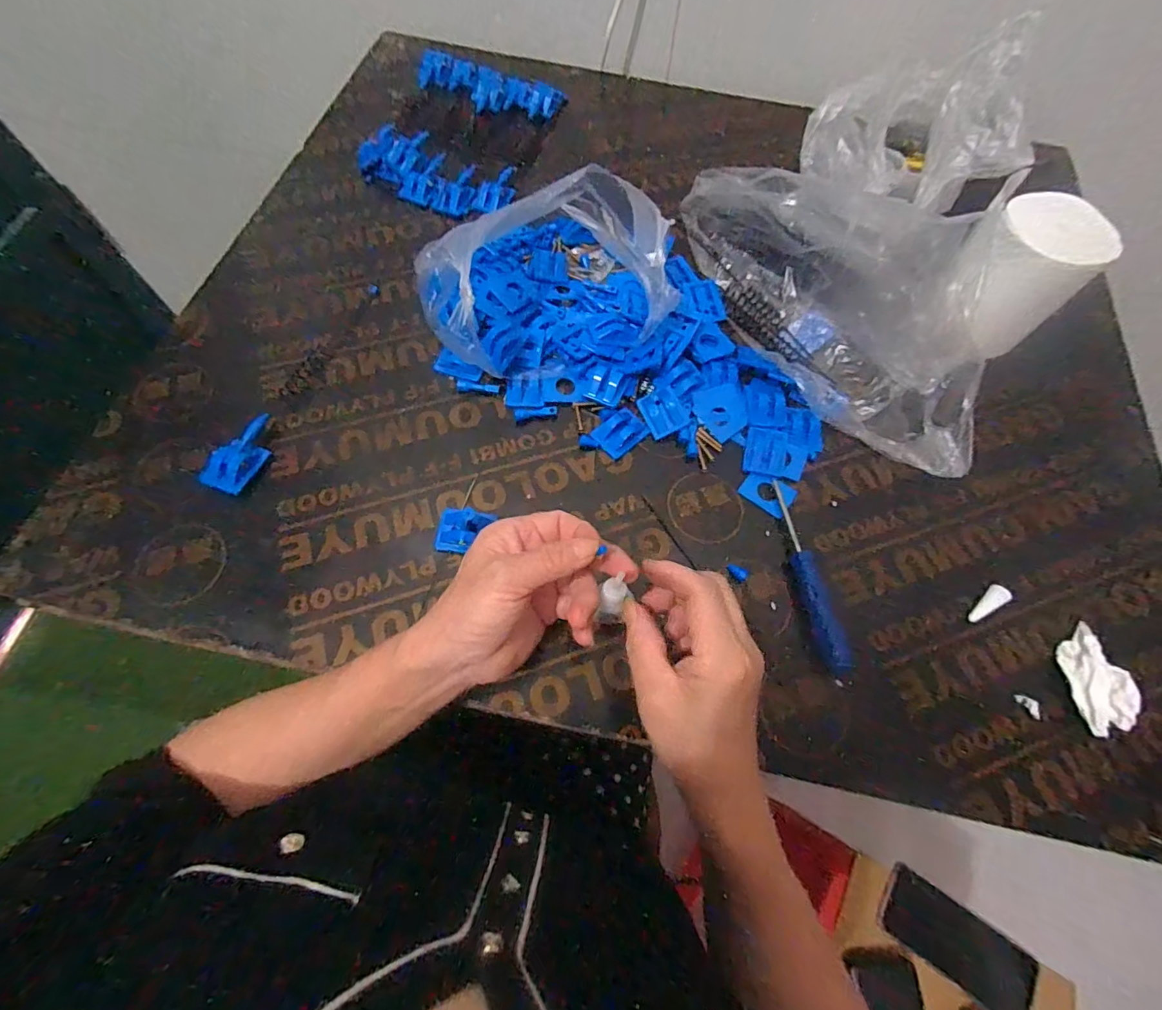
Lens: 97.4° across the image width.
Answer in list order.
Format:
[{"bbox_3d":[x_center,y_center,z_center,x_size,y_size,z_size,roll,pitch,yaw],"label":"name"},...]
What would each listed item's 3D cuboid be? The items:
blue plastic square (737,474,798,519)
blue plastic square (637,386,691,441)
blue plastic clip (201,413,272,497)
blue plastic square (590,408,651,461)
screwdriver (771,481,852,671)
[{"bbox_3d":[0.158,-0.011,0.432,0.042,0.008,0.030,35,69,12],"label":"blue plastic square"},{"bbox_3d":[0.073,-0.083,0.454,0.038,0.005,0.041,-26,70,-13],"label":"blue plastic square"},{"bbox_3d":[-0.273,-0.042,0.415,0.029,0.016,0.070,24,67,8],"label":"blue plastic clip"},{"bbox_3d":[0.034,-0.063,0.447,0.041,0.006,0.034,-37,72,-17],"label":"blue plastic square"},{"bbox_3d":[0.174,0.053,0.400,0.019,0.015,0.150,-11,67,-7],"label":"screwdriver"}]

